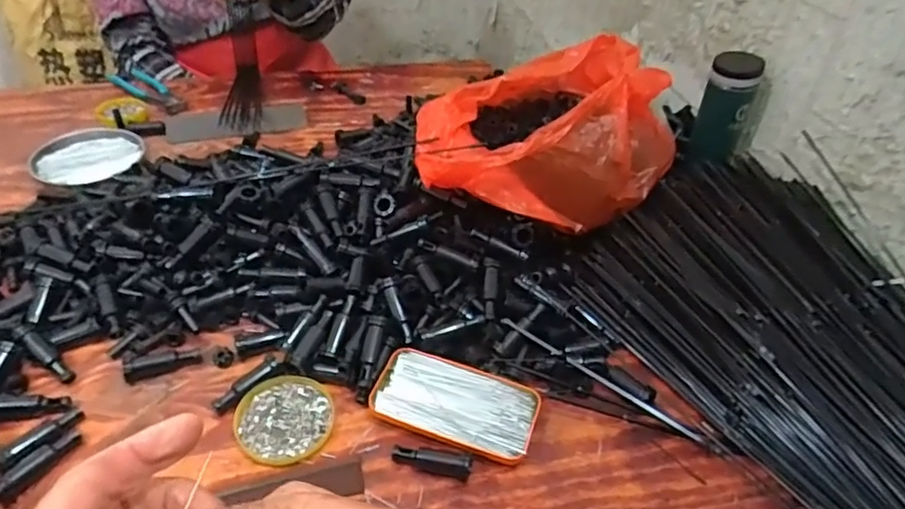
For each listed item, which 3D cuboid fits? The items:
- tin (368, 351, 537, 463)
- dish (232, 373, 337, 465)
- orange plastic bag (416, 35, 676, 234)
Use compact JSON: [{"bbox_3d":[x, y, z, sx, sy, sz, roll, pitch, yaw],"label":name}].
[{"bbox_3d":[0.002,0.134,0.550,0.143,0.017,0.075,17,43,13],"label":"tin"},{"bbox_3d":[-0.147,0.143,0.538,0.082,0.007,0.083,3,41,-2],"label":"dish"},{"bbox_3d":[0.108,-0.158,0.729,0.297,0.123,0.264,1,41,-4],"label":"orange plastic bag"}]

